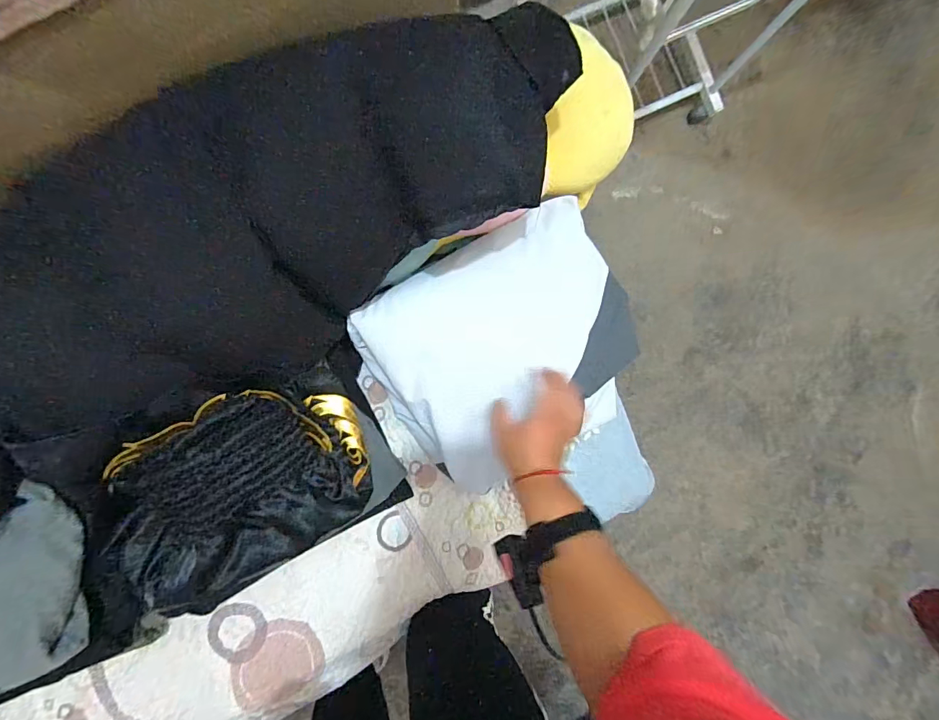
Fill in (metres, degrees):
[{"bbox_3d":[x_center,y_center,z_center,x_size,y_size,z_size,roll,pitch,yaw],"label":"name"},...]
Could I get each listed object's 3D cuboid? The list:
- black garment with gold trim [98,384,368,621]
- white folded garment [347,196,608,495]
[{"bbox_3d":[-0.279,0.158,0.524,0.319,0.073,0.207,-31,97,-5],"label":"black garment with gold trim"},{"bbox_3d":[0.058,-0.031,0.602,0.352,0.050,0.275,-37,97,-4],"label":"white folded garment"}]

